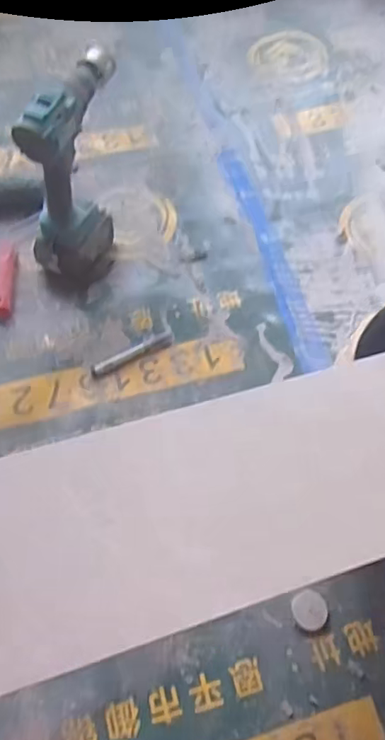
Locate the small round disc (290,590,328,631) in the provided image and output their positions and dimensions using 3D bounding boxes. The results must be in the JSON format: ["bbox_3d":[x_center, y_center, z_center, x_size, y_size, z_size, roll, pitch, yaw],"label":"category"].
[{"bbox_3d":[0.137,0.281,0.633,0.042,0.008,0.040,0,63,0],"label":"small round disc"}]

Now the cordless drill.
[{"bbox_3d":[-0.174,-0.279,0.780,0.105,0.266,0.198,9,63,5],"label":"cordless drill"}]

